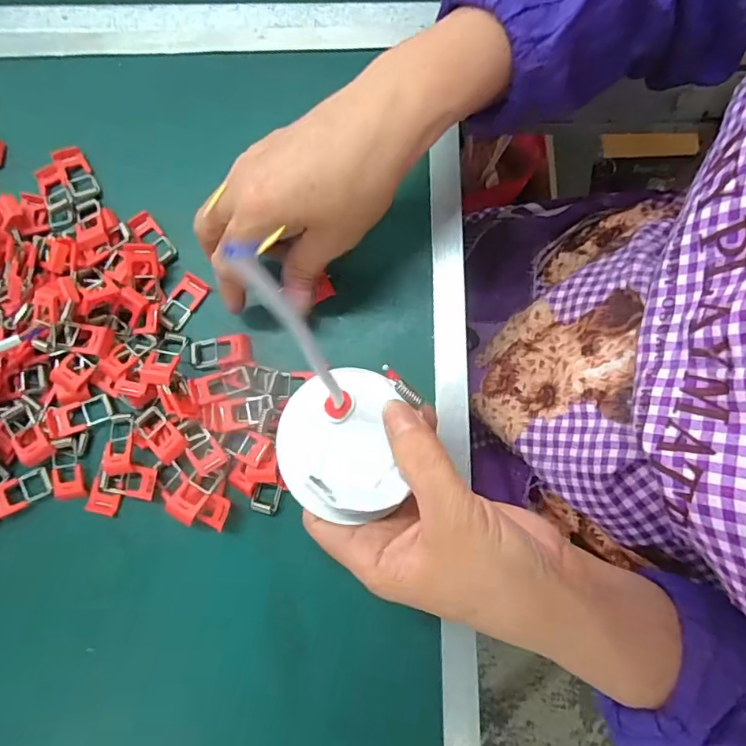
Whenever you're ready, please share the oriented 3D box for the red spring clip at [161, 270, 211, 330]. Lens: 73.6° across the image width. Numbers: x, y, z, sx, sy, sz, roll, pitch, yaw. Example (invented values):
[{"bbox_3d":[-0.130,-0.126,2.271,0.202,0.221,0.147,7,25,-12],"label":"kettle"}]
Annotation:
[{"bbox_3d":[-0.120,-0.045,0.314,0.018,0.004,0.036,32,81,4],"label":"red spring clip"}]

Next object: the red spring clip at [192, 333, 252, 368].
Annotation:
[{"bbox_3d":[-0.094,-0.013,0.308,0.038,0.005,0.020,-7,80,-3],"label":"red spring clip"}]

